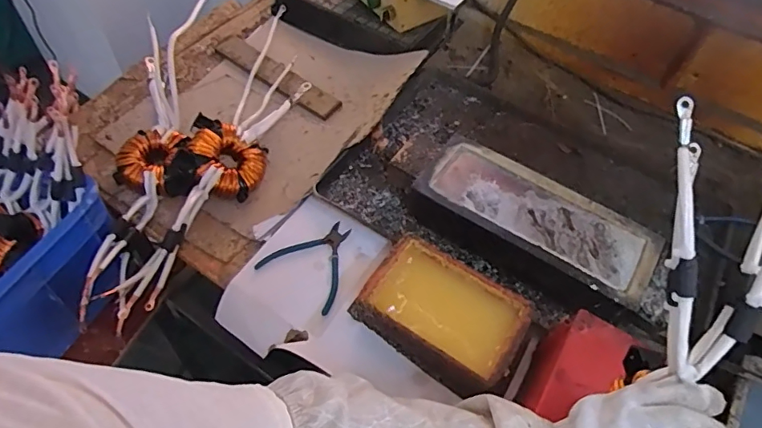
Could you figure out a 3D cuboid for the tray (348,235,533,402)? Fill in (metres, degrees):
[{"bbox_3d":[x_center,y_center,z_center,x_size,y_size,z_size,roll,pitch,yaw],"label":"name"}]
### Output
[{"bbox_3d":[0.080,0.132,0.668,0.212,0.062,0.141,30,57,16],"label":"tray"}]

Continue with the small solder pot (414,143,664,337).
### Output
[{"bbox_3d":[0.221,0.027,0.744,0.356,0.081,0.162,28,56,15],"label":"small solder pot"}]

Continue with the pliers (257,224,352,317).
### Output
[{"bbox_3d":[-0.095,0.065,0.740,0.123,0.009,0.132,28,56,15],"label":"pliers"}]

